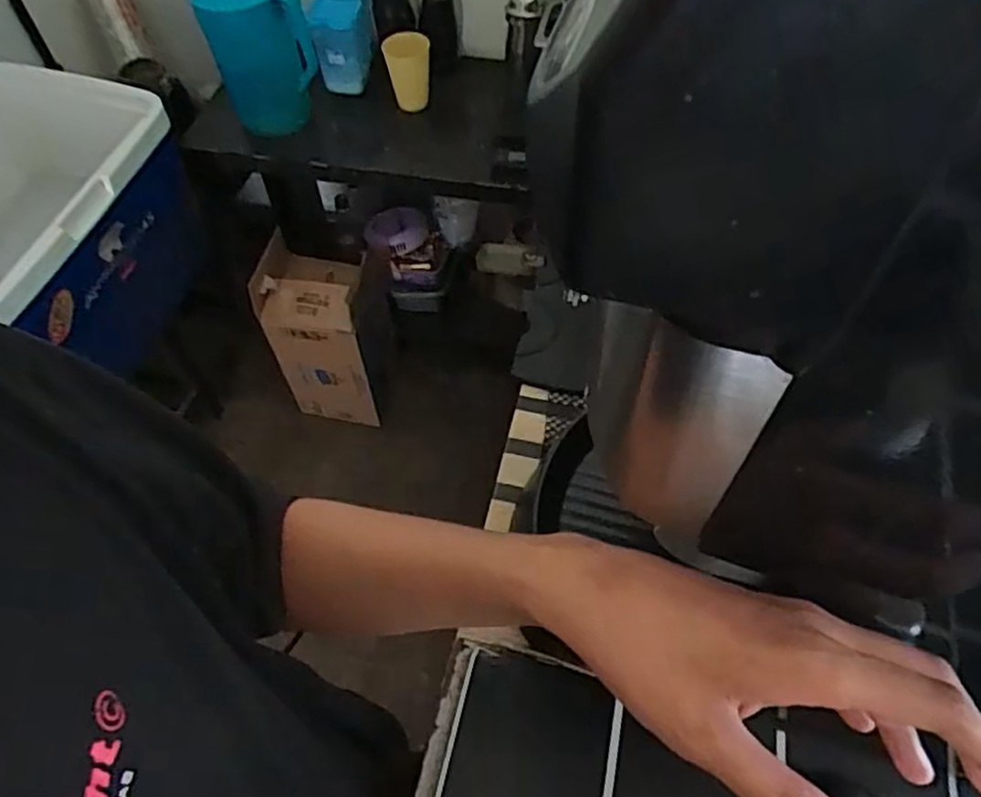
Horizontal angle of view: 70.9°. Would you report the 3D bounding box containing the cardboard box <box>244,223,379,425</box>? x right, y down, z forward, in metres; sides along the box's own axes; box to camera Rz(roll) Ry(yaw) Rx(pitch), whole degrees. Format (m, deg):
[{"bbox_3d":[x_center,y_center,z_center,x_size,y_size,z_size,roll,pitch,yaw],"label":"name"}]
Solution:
[{"bbox_3d":[-0.392,-0.143,1.610,0.224,0.394,0.239,1,56,2],"label":"cardboard box"}]

